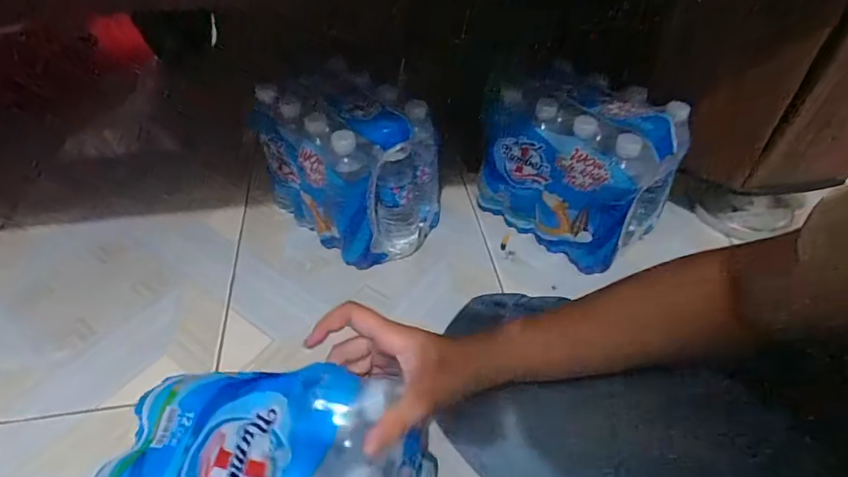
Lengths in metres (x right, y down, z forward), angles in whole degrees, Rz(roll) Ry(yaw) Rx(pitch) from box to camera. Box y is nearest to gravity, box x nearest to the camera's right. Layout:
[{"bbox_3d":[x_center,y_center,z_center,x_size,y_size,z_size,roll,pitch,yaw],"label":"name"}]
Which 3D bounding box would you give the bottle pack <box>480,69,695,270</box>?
[{"bbox_3d":[0.234,-0.115,0.743,0.155,0.236,0.252,-34,53,-30],"label":"bottle pack"}]

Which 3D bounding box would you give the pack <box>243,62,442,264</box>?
[{"bbox_3d":[-0.113,-0.109,0.738,0.228,0.224,0.169,30,51,27],"label":"pack"}]

